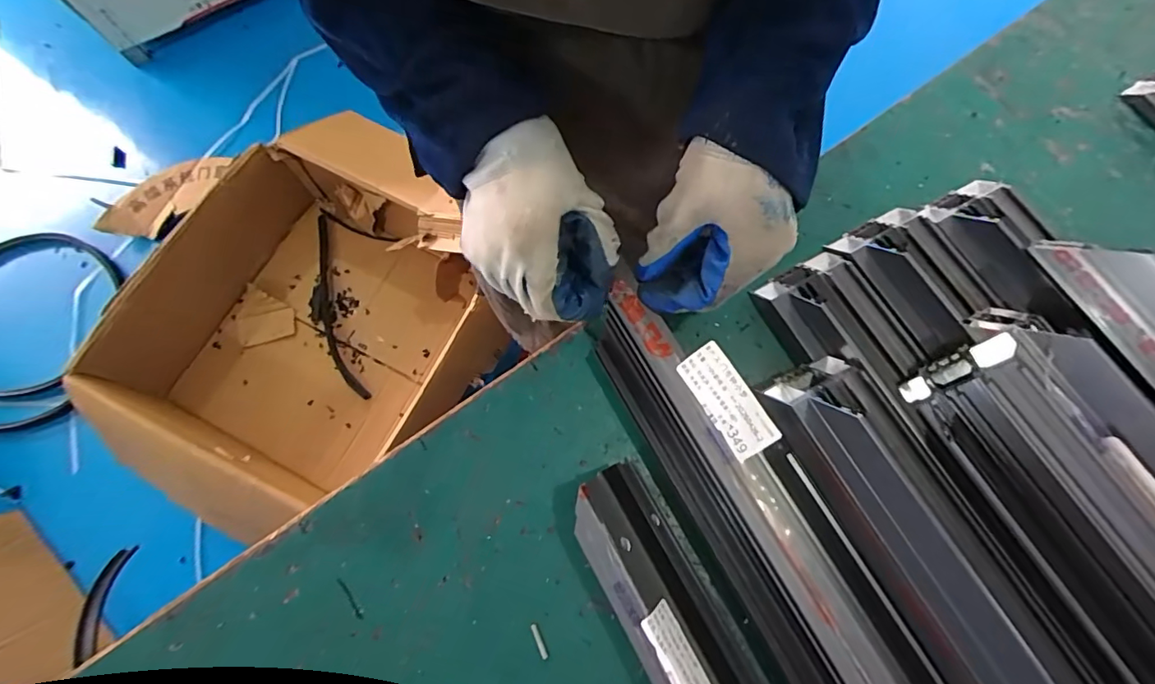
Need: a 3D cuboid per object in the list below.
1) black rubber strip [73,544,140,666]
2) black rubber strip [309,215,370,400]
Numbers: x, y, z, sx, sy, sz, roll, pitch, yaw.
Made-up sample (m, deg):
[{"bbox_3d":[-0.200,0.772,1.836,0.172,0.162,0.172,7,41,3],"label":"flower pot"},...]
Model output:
[{"bbox_3d":[-0.749,0.403,0.810,0.024,0.062,0.181,-11,47,-2],"label":"black rubber strip"},{"bbox_3d":[-0.608,-0.088,1.242,0.090,0.049,0.508,-19,73,-5],"label":"black rubber strip"}]

